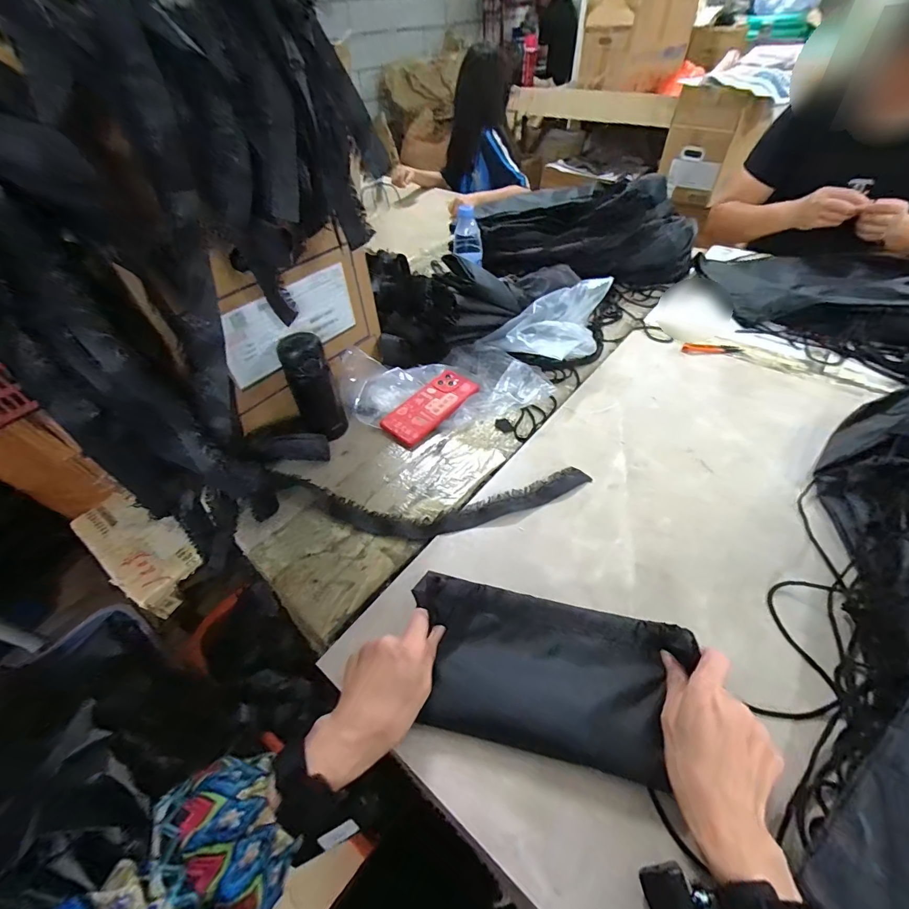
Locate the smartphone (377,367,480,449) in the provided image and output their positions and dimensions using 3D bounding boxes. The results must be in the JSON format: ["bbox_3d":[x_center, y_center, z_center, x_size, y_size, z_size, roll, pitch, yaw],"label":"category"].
[{"bbox_3d":[-0.039,-0.080,0.681,0.085,0.019,0.168,35,59,30],"label":"smartphone"}]

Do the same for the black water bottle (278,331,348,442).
[{"bbox_3d":[-0.210,-0.096,0.612,0.063,0.164,0.060,-17,49,-11],"label":"black water bottle"}]

